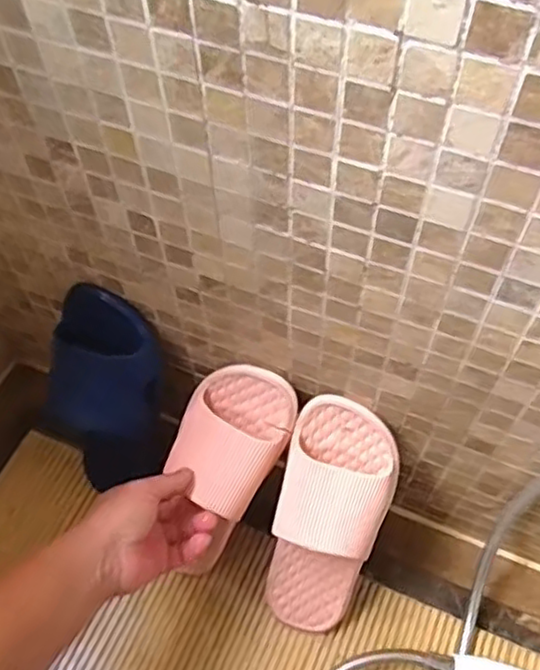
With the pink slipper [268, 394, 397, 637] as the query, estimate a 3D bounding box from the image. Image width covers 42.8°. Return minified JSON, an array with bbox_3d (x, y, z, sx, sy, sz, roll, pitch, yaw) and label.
[{"bbox_3d":[0.054,0.195,0.666,0.098,0.264,0.066,13,27,8],"label":"pink slipper"}]

